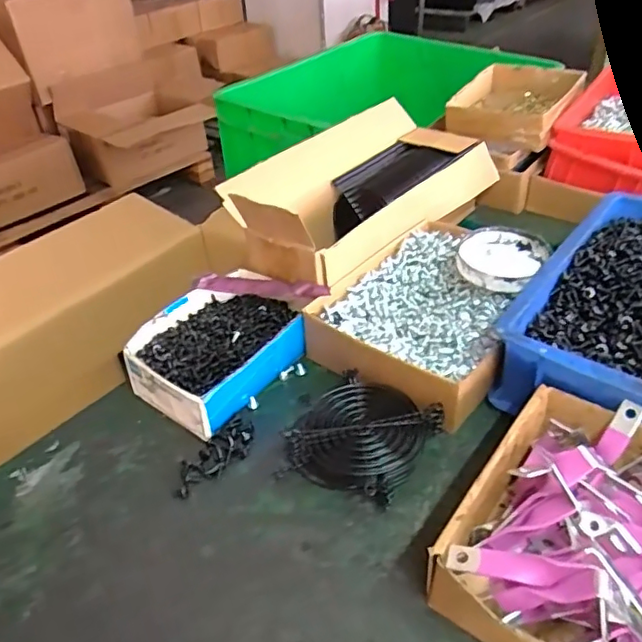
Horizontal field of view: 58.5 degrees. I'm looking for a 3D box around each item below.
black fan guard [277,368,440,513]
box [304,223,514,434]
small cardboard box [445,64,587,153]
[{"bbox_3d":[0.033,0.090,0.448,0.089,0.031,0.095,21,46,28],"label":"black fan guard"},{"bbox_3d":[0.110,-0.005,0.539,0.165,0.051,0.223,28,49,34],"label":"box"},{"bbox_3d":[0.265,-0.295,0.783,0.140,0.045,0.179,19,44,27],"label":"small cardboard box"}]

